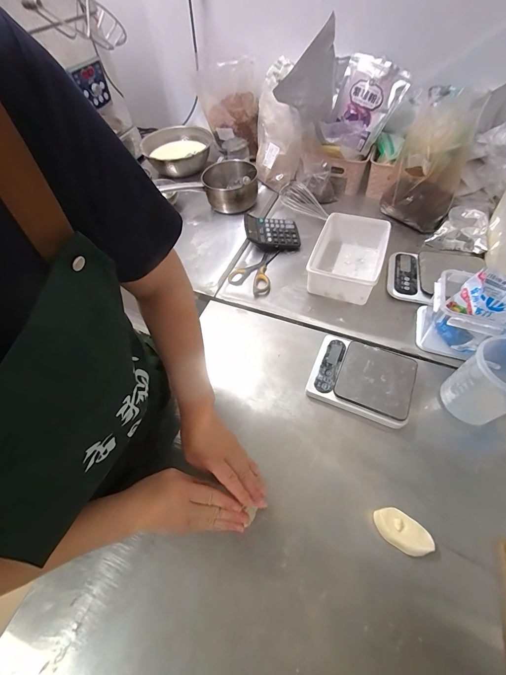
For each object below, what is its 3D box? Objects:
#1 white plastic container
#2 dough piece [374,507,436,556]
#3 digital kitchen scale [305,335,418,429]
[{"bbox_3d":[0.220,-0.186,0.682,0.143,0.082,0.215,18,59,15],"label":"white plastic container"},{"bbox_3d":[0.208,0.274,0.415,0.074,0.030,0.041,27,61,20],"label":"dough piece"},{"bbox_3d":[0.199,0.070,0.541,0.171,0.041,0.143,21,60,16],"label":"digital kitchen scale"}]

